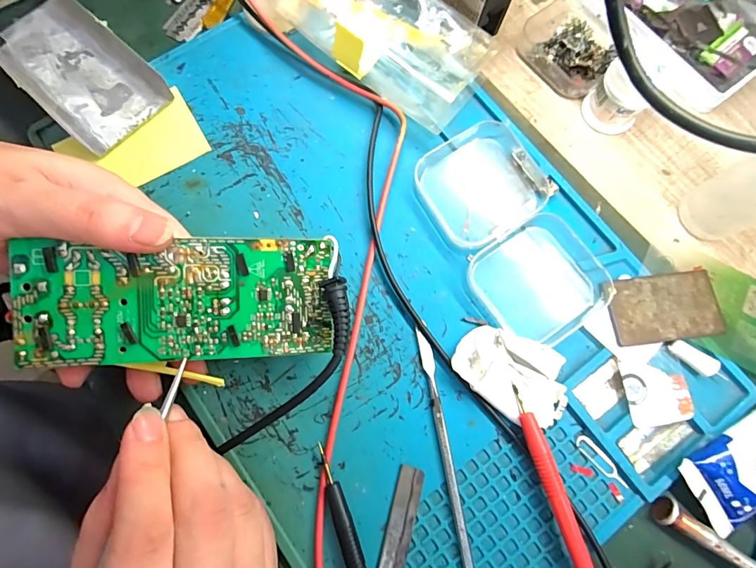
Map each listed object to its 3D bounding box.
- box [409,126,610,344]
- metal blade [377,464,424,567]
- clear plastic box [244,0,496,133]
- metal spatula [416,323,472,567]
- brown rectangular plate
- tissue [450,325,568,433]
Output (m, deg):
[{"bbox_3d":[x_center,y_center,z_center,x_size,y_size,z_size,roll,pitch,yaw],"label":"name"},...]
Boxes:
[{"bbox_3d":[0.078,-0.032,0.231,0.071,0.008,0.131,-26,79,-7],"label":"box"},{"bbox_3d":[0.011,0.122,0.196,0.013,0.004,0.057,15,77,2],"label":"metal blade"},{"bbox_3d":[-0.009,-0.163,0.245,0.157,0.040,0.060,34,79,7],"label":"clear plastic box"},{"bbox_3d":[0.039,0.105,0.200,0.007,0.006,0.169,-10,77,-3],"label":"metal spatula"},{"bbox_3d":[0.160,0.013,0.221,0.061,0.004,0.037,-8,77,-3],"label":"brown rectangular plate"},{"bbox_3d":[0.073,0.047,0.211,0.062,0.011,0.043,35,79,7],"label":"tissue"}]

